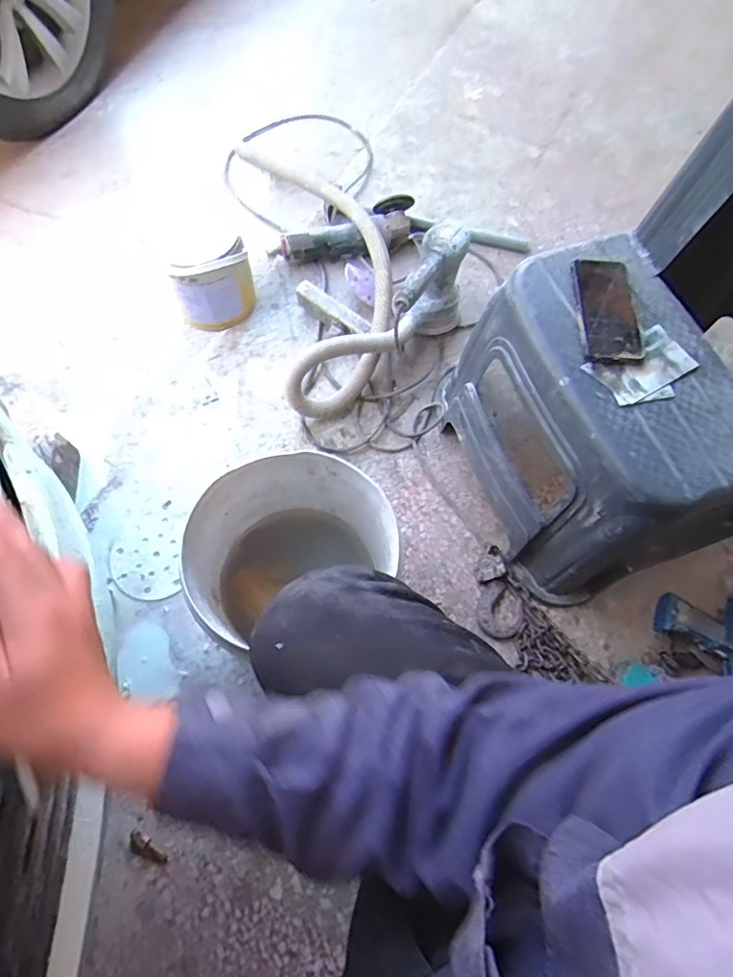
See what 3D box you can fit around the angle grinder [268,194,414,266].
[{"bbox_3d":[-0.044,-0.524,1.146,0.296,0.096,0.095,-16,68,-10],"label":"angle grinder"}]

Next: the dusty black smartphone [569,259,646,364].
[{"bbox_3d":[0.316,-0.235,0.723,0.081,0.017,0.172,2,66,-2],"label":"dusty black smartphone"}]

